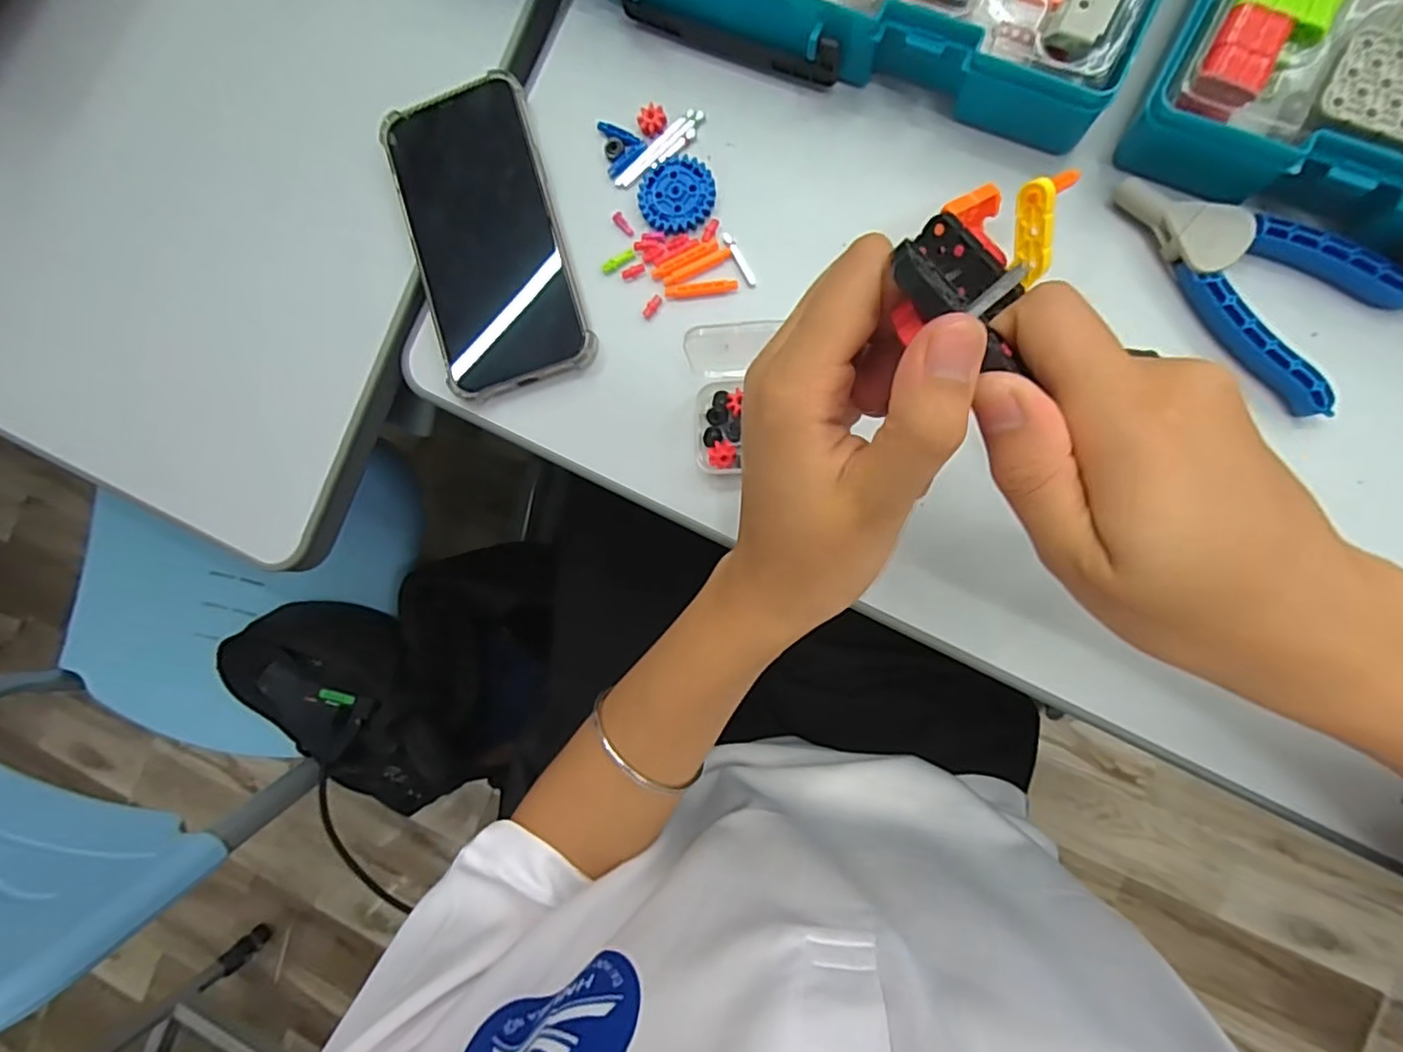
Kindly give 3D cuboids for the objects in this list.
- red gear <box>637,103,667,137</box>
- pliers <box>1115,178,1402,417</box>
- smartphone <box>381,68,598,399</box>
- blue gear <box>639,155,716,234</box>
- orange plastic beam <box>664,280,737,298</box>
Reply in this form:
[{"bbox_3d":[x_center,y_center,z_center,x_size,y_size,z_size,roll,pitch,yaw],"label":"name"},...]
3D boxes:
[{"bbox_3d":[-0.026,-0.214,0.324,0.015,0.006,0.014,0,88,8],"label":"red gear"},{"bbox_3d":[0.241,-0.113,0.274,0.126,0.017,0.067,40,93,7],"label":"pliers"},{"bbox_3d":[-0.116,-0.155,0.331,0.079,0.015,0.164,-17,86,7],"label":"smartphone"},{"bbox_3d":[-0.013,-0.173,0.320,0.038,0.005,0.037,0,88,8],"label":"blue gear"},{"bbox_3d":[0.000,-0.122,0.317,0.038,0.004,0.006,-3,87,8],"label":"orange plastic beam"}]

